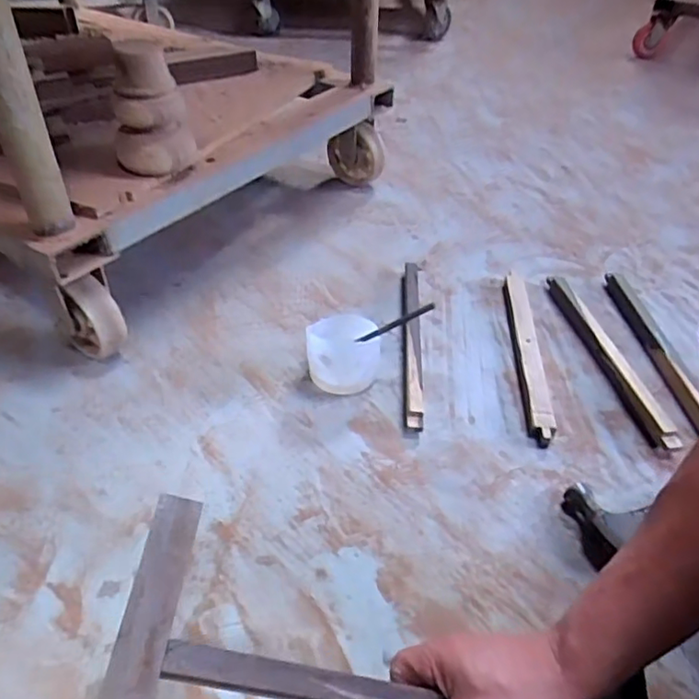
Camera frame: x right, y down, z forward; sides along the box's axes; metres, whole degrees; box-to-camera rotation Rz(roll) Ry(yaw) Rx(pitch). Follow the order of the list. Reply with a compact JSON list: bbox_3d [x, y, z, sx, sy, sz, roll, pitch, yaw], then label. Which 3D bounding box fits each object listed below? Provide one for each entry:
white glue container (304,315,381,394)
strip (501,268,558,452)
[{"bbox_3d":[-0.008,0.001,0.807,0.095,0.081,0.092,0,43,-2],"label":"white glue container"},{"bbox_3d":[0.257,-0.005,0.863,0.029,0.026,0.351,5,43,3],"label":"strip"}]

